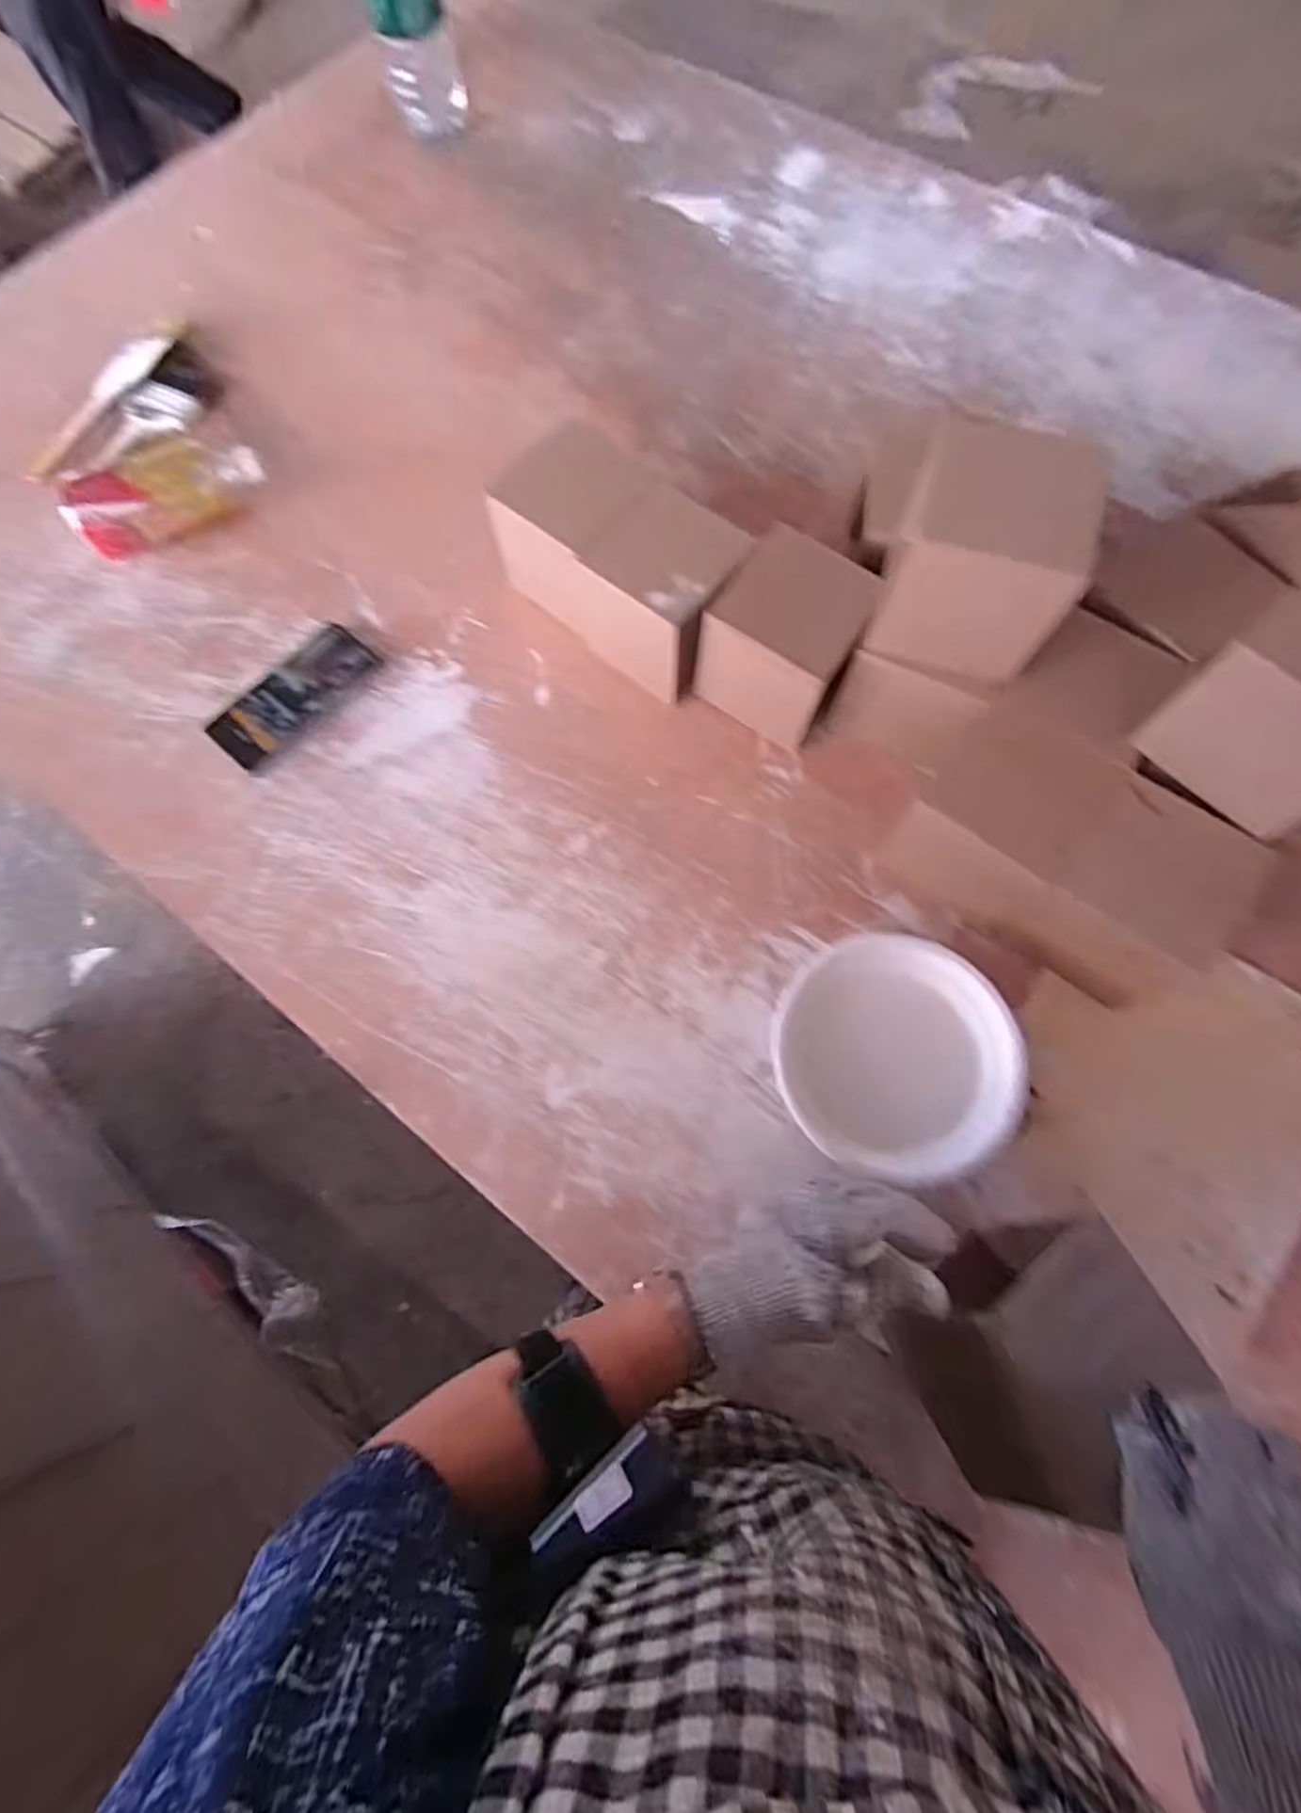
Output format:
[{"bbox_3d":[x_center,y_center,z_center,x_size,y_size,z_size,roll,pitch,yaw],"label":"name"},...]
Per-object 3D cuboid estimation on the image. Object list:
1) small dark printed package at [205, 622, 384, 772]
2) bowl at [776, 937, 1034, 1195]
[{"bbox_3d":[-0.332,-0.198,0.667,0.070,0.010,0.158,37,75,13],"label":"small dark printed package"},{"bbox_3d":[0.176,0.112,0.530,0.162,0.060,0.173,0,71,1],"label":"bowl"}]

